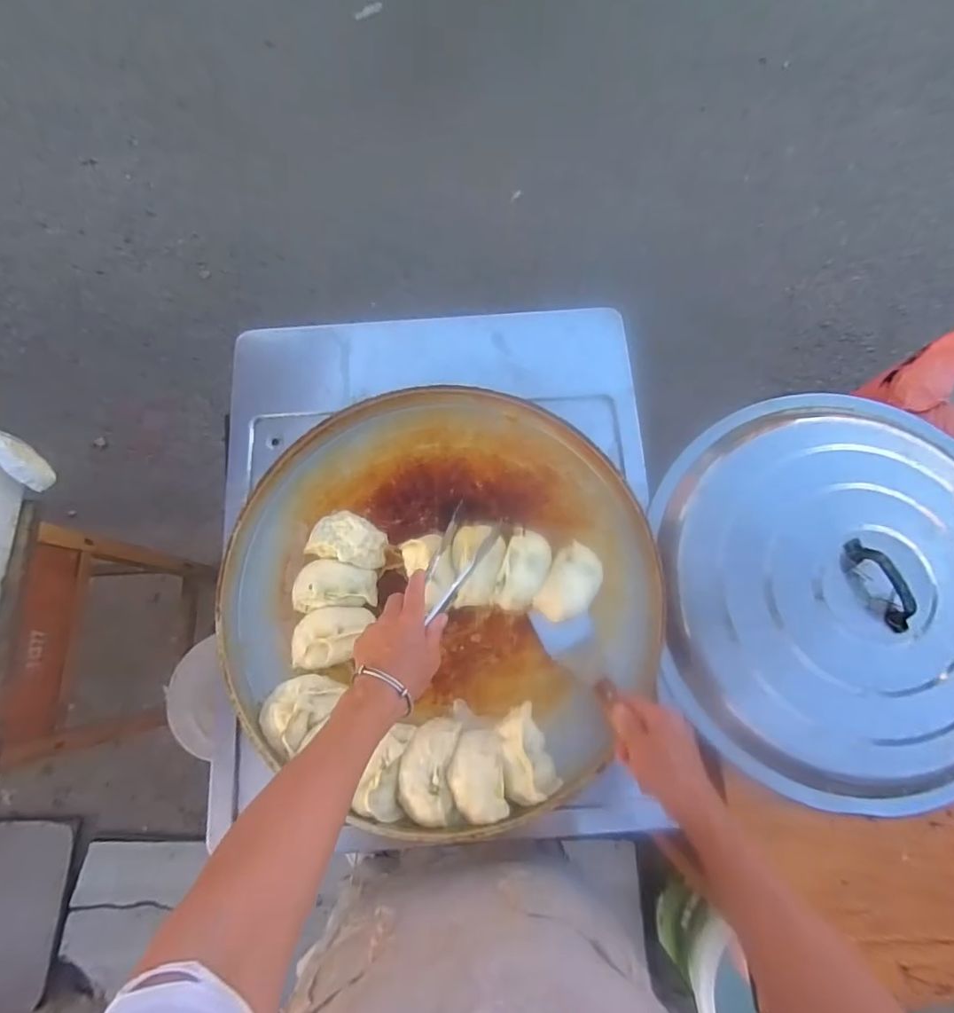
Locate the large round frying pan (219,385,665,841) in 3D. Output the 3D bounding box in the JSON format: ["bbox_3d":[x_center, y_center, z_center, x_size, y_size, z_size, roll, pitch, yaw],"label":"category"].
[{"bbox_3d":[-0.041,0.107,0.673,0.539,0.082,0.534,0,79,-1],"label":"large round frying pan"}]

